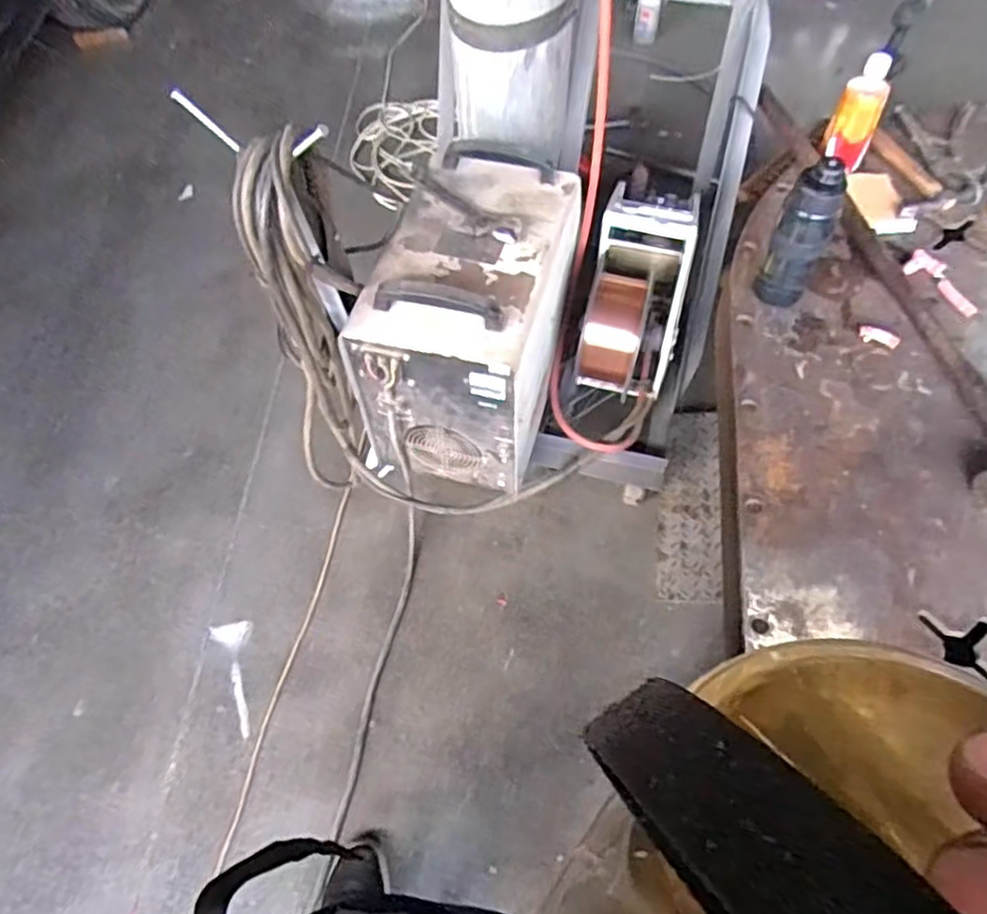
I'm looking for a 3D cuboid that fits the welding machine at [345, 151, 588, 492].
[{"bbox_3d":[-0.029,-0.270,1.350,0.295,0.397,0.480,15,63,10],"label":"welding machine"}]

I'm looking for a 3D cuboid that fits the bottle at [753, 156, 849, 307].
[{"bbox_3d":[0.464,-0.335,1.071,0.078,0.233,0.080,28,66,17],"label":"bottle"}]

